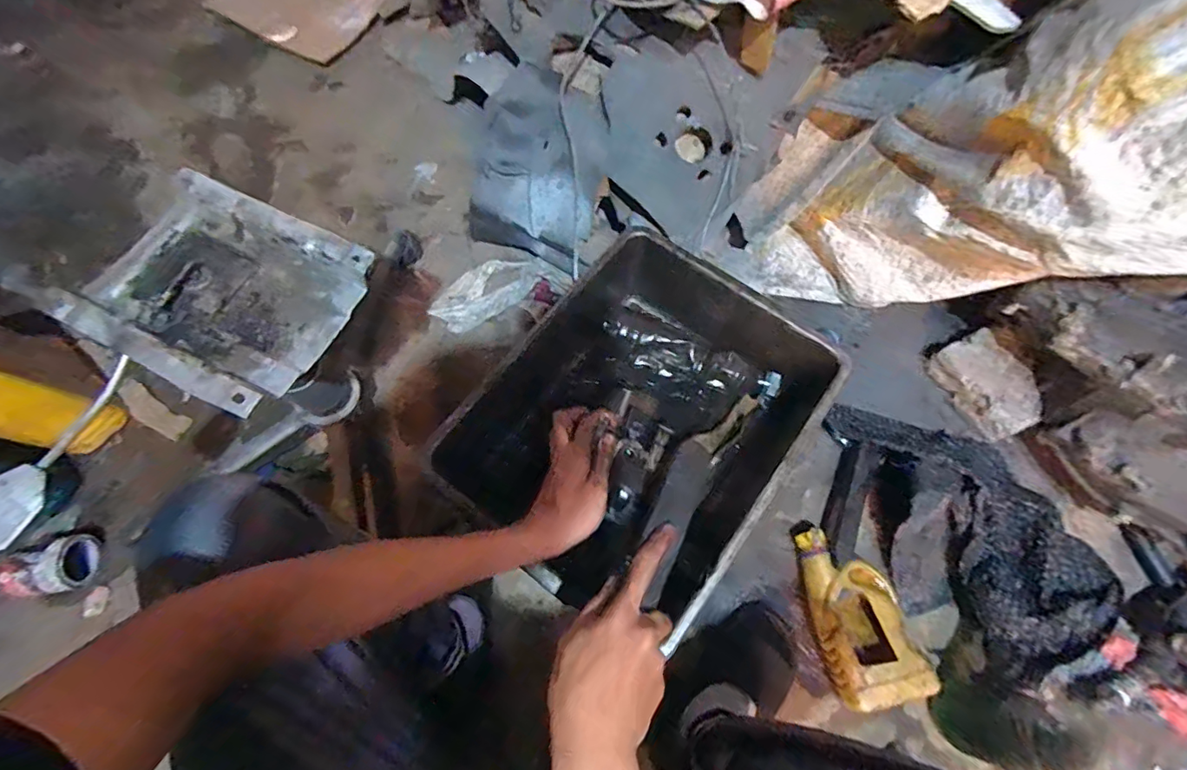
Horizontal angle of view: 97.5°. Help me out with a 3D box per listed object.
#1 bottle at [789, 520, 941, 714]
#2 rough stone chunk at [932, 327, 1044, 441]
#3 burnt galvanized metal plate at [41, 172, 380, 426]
[{"bbox_3d":[0.360,0.311,0.730,0.116,0.057,0.242,-14,69,-7],"label":"bottle"},{"bbox_3d":[0.644,0.000,0.846,0.097,0.055,0.164,-23,70,-10],"label":"rough stone chunk"},{"bbox_3d":[-0.330,-0.085,0.463,0.212,0.034,0.173,25,70,9],"label":"burnt galvanized metal plate"}]

